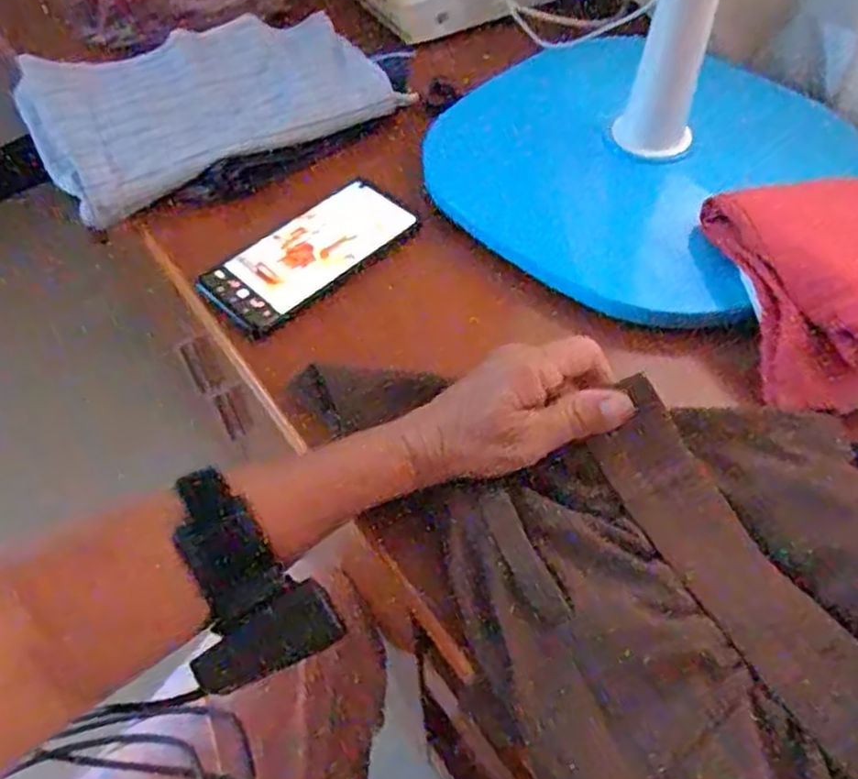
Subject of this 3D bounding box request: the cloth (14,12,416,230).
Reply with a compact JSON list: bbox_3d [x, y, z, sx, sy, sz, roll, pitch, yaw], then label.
[{"bbox_3d":[-0.198,-0.260,0.630,0.284,0.028,0.207,-28,57,-17],"label":"cloth"}]

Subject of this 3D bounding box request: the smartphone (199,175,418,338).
[{"bbox_3d":[-0.087,-0.100,0.526,0.159,0.015,0.071,-39,61,-23],"label":"smartphone"}]

